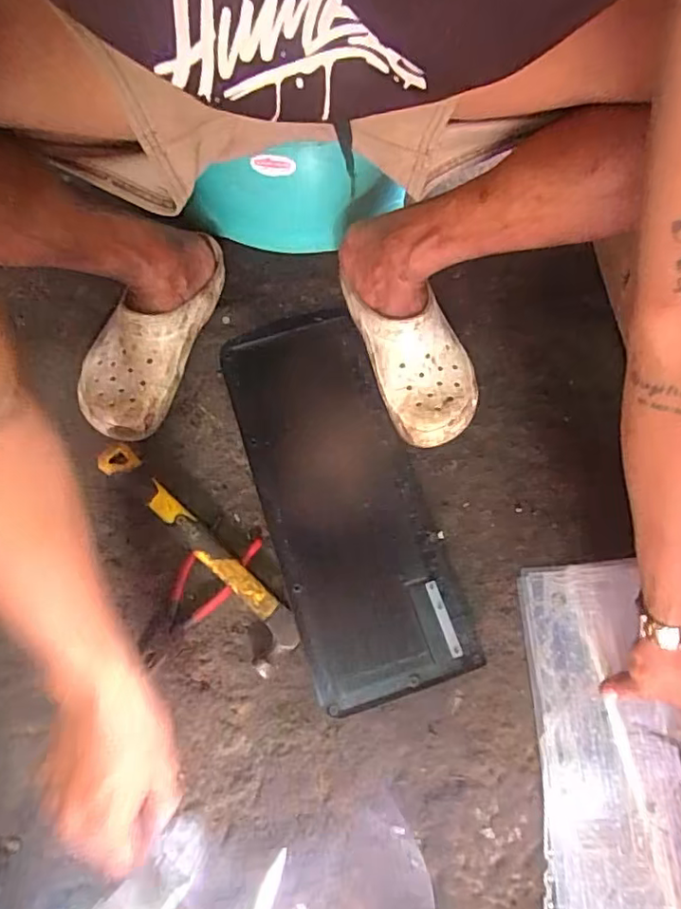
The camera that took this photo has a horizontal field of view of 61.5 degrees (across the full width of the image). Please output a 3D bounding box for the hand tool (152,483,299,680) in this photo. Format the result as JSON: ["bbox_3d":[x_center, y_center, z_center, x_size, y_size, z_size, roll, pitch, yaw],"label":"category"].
[{"bbox_3d":[-0.123,0.115,0.587,0.054,0.031,0.214,-36,73,-12],"label":"hand tool"}]

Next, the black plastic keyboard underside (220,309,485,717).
[{"bbox_3d":[-0.005,0.036,0.632,0.164,0.019,0.435,-17,70,-6],"label":"black plastic keyboard underside"}]

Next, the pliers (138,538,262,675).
[{"bbox_3d":[-0.153,0.141,0.598,0.058,0.014,0.163,40,75,14],"label":"pliers"}]

